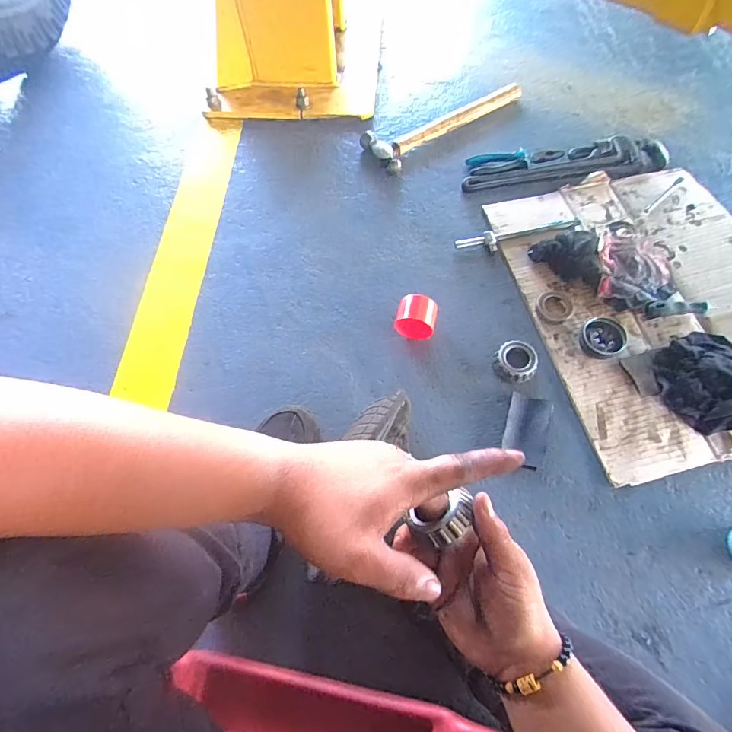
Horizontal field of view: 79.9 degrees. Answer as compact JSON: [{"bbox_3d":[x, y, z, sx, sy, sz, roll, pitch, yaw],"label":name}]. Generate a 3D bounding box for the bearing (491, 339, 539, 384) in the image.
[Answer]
[{"bbox_3d":[0.251,-0.007,0.725,0.077,0.027,0.069,-19,66,-7],"label":"bearing"}]

